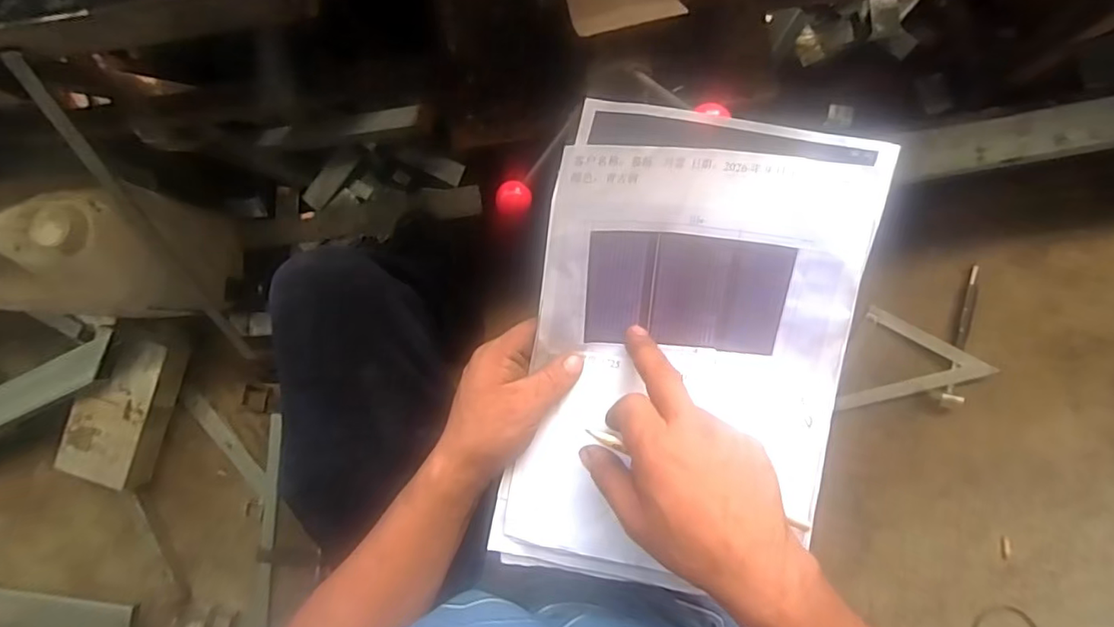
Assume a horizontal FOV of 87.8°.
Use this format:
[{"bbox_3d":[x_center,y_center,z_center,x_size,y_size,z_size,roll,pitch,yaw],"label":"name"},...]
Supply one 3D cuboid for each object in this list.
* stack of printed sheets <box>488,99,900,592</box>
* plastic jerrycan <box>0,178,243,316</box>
[{"bbox_3d":[0.086,0.036,0.384,0.208,0.084,0.321,12,88,4],"label":"stack of printed sheets"},{"bbox_3d":[-0.618,-0.085,0.815,0.203,0.322,0.173,2,87,3],"label":"plastic jerrycan"}]

